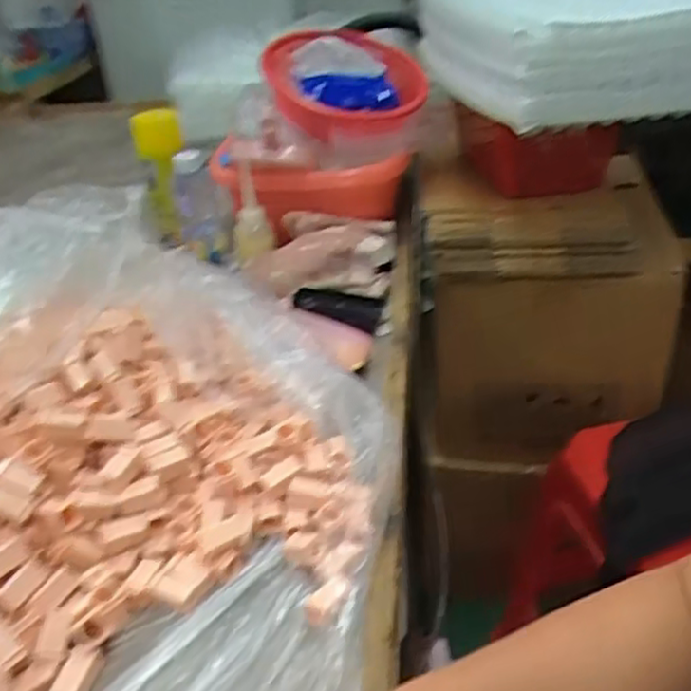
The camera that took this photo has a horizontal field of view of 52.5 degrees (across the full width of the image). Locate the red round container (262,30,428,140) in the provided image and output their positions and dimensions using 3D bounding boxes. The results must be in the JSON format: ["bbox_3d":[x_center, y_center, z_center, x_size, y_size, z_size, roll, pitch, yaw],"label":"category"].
[{"bbox_3d":[0.002,-0.343,0.905,0.201,0.101,0.159,-5,33,0],"label":"red round container"}]

